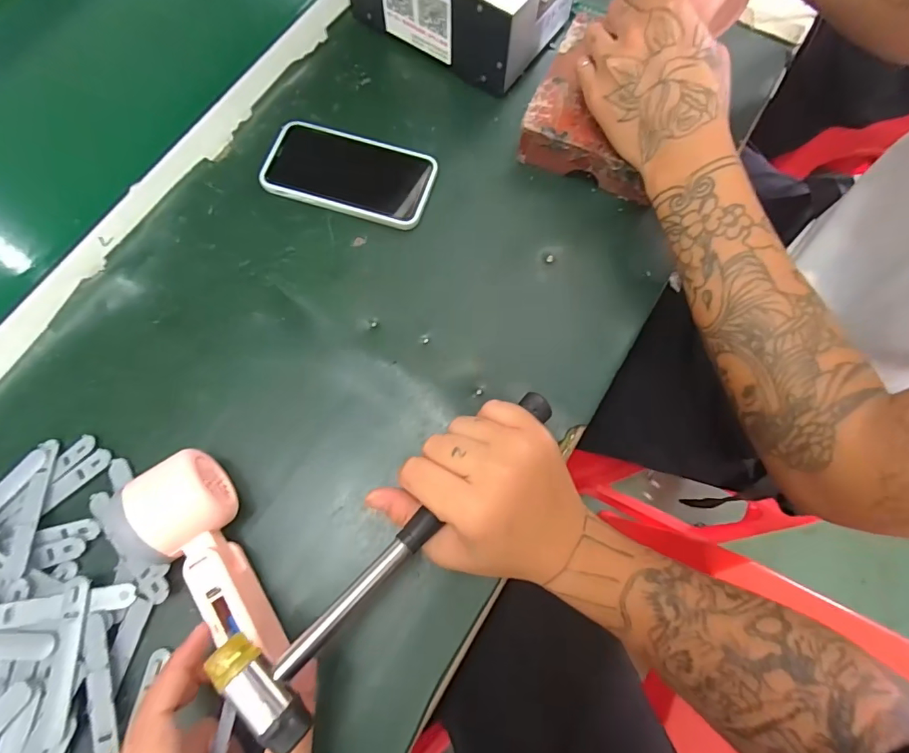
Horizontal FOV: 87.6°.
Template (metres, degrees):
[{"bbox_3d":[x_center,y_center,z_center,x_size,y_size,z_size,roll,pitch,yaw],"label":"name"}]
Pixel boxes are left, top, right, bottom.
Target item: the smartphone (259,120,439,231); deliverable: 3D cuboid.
[{"bbox_3d":[-0.092,-0.181,0.418,0.144,0.012,0.076,14,73,5],"label":"smartphone"}]

